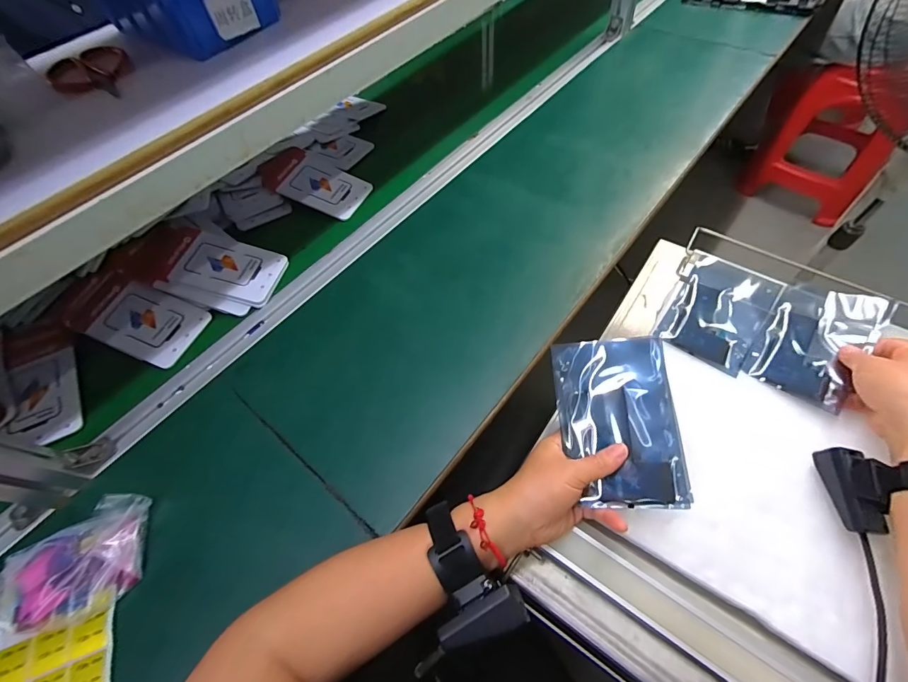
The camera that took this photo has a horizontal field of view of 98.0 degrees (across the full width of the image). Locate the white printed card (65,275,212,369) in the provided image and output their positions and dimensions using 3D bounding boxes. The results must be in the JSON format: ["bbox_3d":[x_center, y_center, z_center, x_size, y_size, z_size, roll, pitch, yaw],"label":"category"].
[{"bbox_3d":[-0.416,-0.029,0.518,0.159,0.013,0.088,22,69,1],"label":"white printed card"}]

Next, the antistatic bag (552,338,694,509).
[{"bbox_3d":[0.148,0.071,0.357,0.100,0.016,0.144,-5,72,11],"label":"antistatic bag"}]

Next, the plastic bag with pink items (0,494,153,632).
[{"bbox_3d":[-0.364,0.211,0.375,0.123,0.039,0.096,-11,60,-3],"label":"plastic bag with pink items"}]

